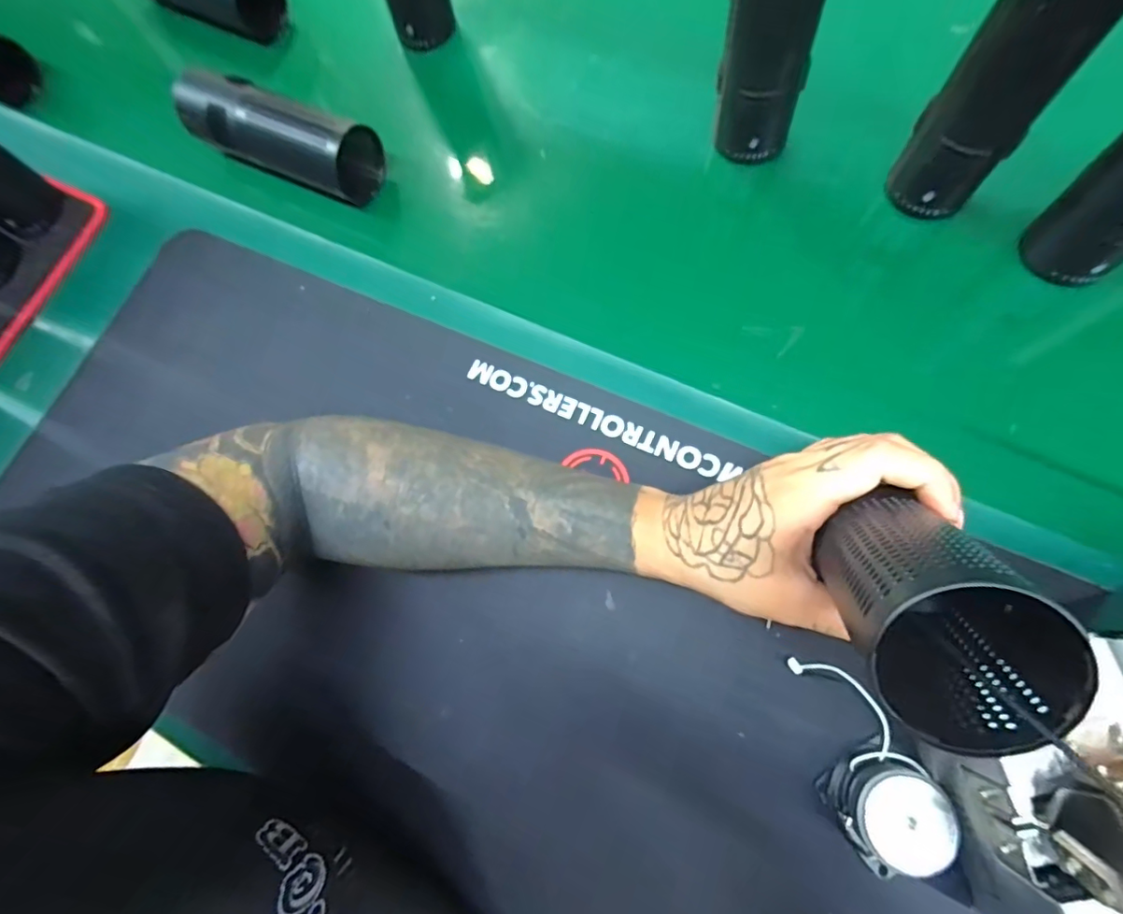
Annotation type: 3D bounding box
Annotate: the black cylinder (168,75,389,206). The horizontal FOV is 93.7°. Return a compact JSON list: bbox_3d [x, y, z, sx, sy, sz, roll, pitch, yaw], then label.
[{"bbox_3d":[-0.232,-0.270,0.430,0.184,0.048,0.058,27,82,11],"label":"black cylinder"}]

